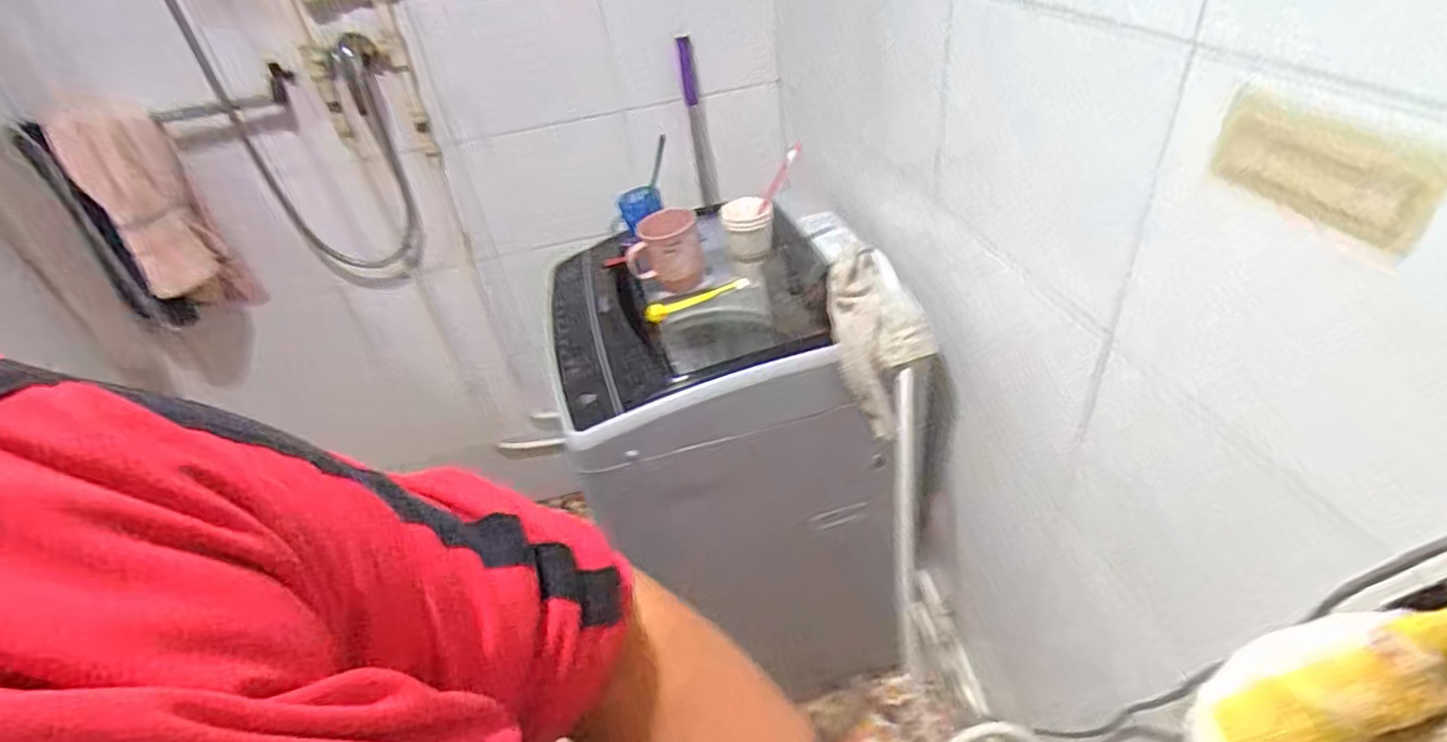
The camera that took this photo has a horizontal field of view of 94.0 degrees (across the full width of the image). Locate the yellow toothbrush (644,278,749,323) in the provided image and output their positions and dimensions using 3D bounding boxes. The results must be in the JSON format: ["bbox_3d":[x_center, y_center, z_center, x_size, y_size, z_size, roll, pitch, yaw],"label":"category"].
[{"bbox_3d":[-0.037,-0.105,0.975,0.163,0.032,0.020,-21,40,-17],"label":"yellow toothbrush"}]

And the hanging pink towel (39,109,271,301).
[{"bbox_3d":[-0.939,-0.257,1.124,0.176,0.347,0.053,3,39,13],"label":"hanging pink towel"}]

